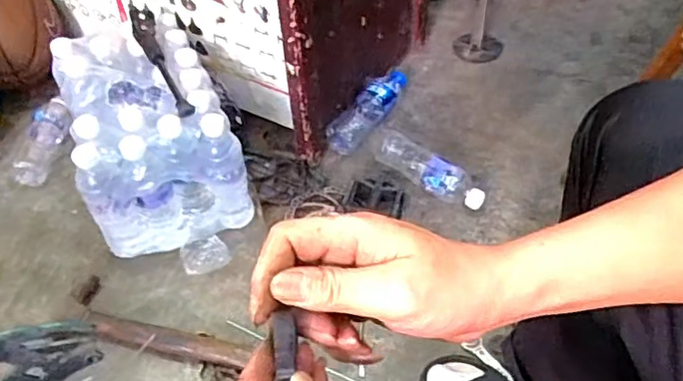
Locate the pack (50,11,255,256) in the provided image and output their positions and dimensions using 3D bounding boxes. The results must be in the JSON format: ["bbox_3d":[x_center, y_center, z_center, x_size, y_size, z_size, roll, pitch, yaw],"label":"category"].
[{"bbox_3d":[-0.320,-0.104,1.008,0.234,0.227,0.347,-18,50,-13],"label":"pack"}]

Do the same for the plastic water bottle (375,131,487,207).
[{"bbox_3d":[0.153,-0.043,1.051,0.076,0.059,0.243,-34,55,-25],"label":"plastic water bottle"}]

